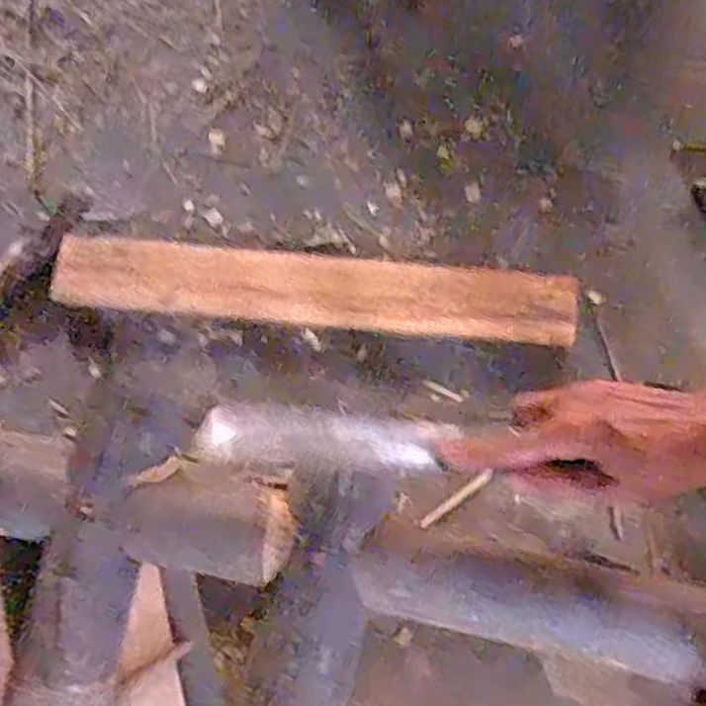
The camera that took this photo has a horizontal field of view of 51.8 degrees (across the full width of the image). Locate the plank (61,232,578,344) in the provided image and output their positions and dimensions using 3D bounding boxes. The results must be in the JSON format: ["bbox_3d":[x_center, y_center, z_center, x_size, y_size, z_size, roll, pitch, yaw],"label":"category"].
[{"bbox_3d":[-0.069,-0.105,1.159,0.823,0.024,0.118,6,82,6],"label":"plank"}]

